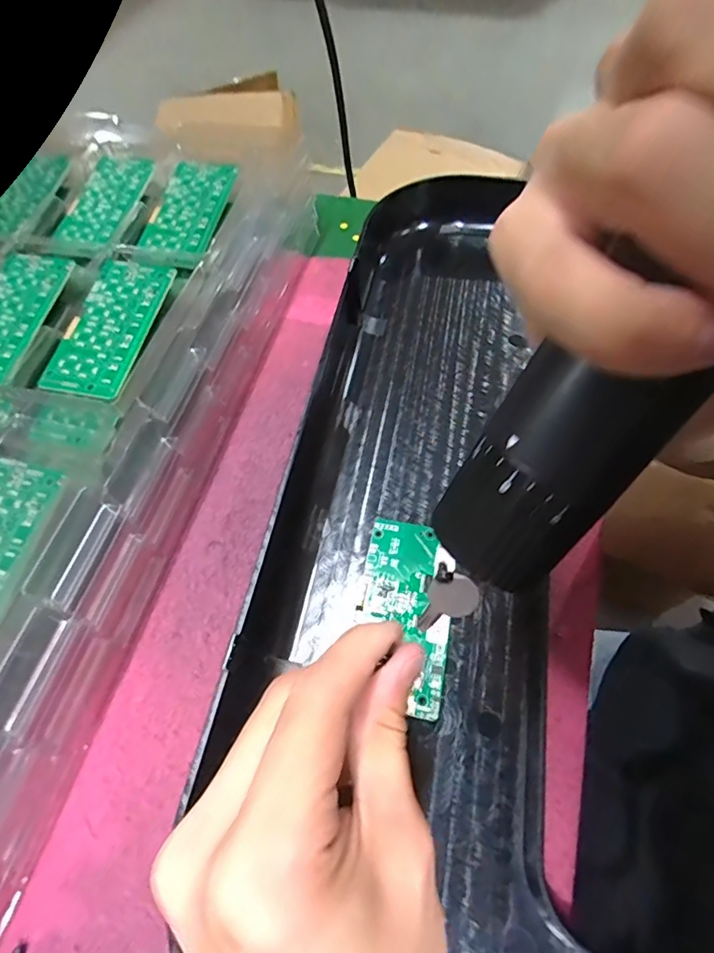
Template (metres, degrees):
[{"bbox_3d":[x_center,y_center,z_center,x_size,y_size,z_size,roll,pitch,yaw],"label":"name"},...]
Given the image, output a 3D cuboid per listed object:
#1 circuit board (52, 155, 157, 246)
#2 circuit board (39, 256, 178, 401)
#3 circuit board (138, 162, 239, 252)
[{"bbox_3d":[-0.177,-0.195,0.354,0.046,0.011,0.083,12,62,11],"label":"circuit board"},{"bbox_3d":[-0.143,-0.089,0.291,0.047,0.007,0.096,9,62,9],"label":"circuit board"},{"bbox_3d":[-0.113,-0.185,0.344,0.046,0.009,0.084,9,62,9],"label":"circuit board"}]

